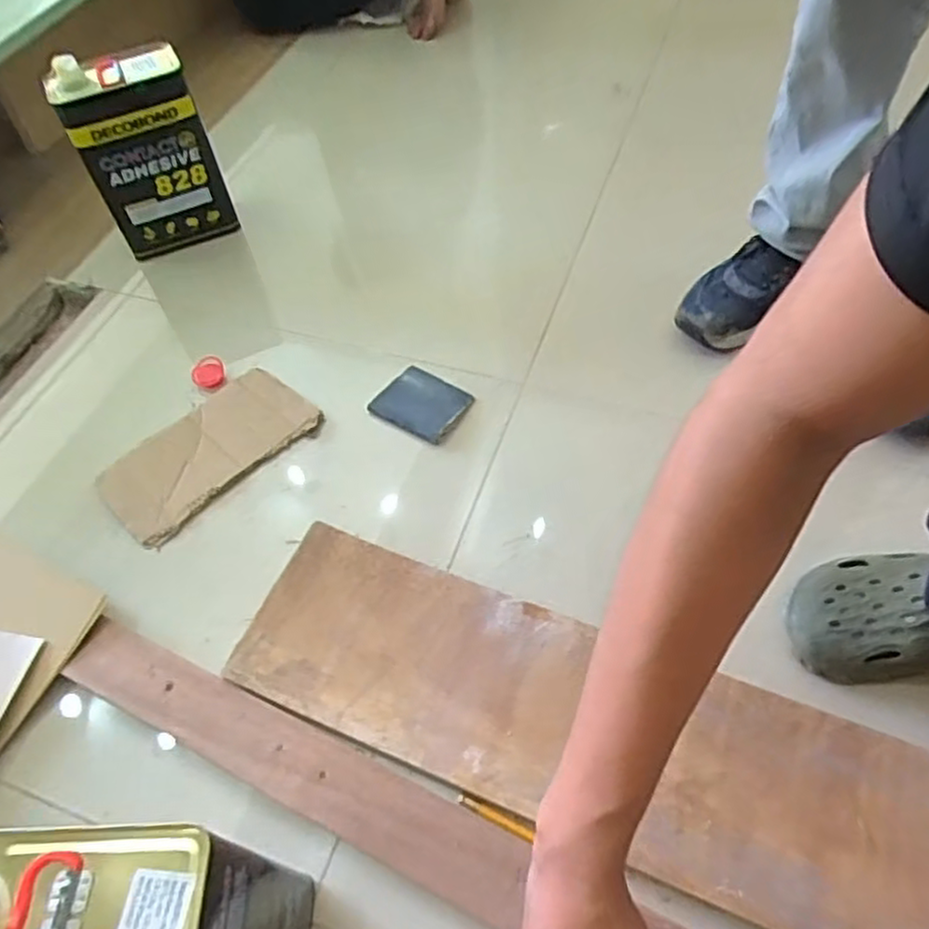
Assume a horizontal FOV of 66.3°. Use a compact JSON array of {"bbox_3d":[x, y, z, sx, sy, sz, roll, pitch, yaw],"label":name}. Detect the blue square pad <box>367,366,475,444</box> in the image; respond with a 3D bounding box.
[{"bbox_3d":[-0.054,-0.076,0.879,0.103,0.013,0.083,31,70,19],"label":"blue square pad"}]

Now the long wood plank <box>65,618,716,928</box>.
[{"bbox_3d":[0.050,0.341,0.572,0.926,0.023,0.080,19,58,18],"label":"long wood plank"}]

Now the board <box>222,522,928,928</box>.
[{"bbox_3d":[0.103,0.228,0.636,0.646,0.019,0.181,17,58,16],"label":"board"}]

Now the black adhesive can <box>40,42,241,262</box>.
[{"bbox_3d":[-0.455,-0.447,1.032,0.172,0.246,0.096,-26,56,-13],"label":"black adhesive can"}]

